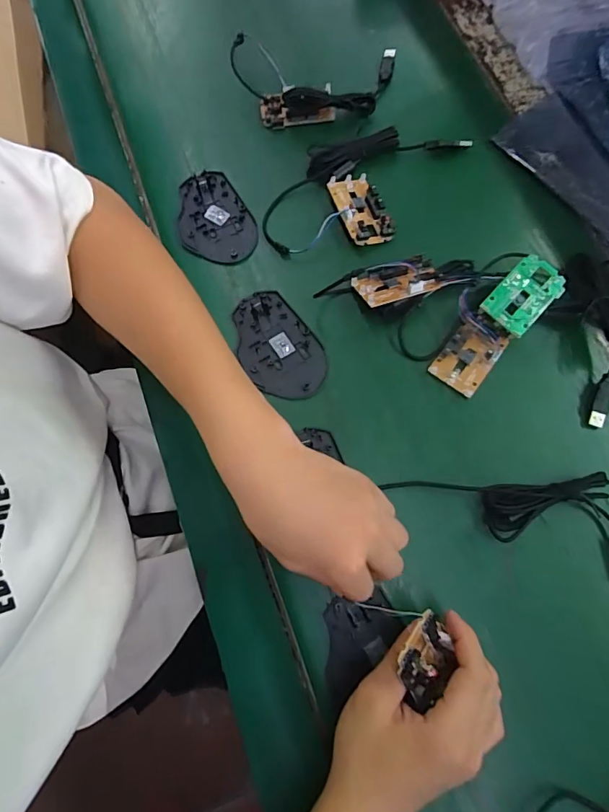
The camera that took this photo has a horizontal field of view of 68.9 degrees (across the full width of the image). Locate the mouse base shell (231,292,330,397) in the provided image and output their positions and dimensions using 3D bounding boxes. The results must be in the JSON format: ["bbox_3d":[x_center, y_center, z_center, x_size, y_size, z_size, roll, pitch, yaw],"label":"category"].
[{"bbox_3d":[-0.026,-0.053,0.407,0.068,0.009,0.105,-37,76,-9],"label":"mouse base shell"}]

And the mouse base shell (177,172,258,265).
[{"bbox_3d":[-0.091,-0.186,0.445,0.072,0.008,0.106,-21,74,-5],"label":"mouse base shell"}]

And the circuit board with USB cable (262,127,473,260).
[{"bbox_3d":[0.054,-0.224,0.450,0.125,0.018,0.206,32,77,10],"label":"circuit board with USB cable"}]

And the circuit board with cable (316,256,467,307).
[{"bbox_3d":[0.084,-0.112,0.410,0.074,0.020,0.049,-15,51,-4],"label":"circuit board with cable"}]

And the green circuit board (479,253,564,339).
[{"bbox_3d":[0.197,-0.100,0.398,0.046,0.005,0.077,44,79,6],"label":"green circuit board"}]

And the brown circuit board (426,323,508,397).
[{"bbox_3d":[0.148,-0.045,0.399,0.044,0.012,0.066,38,78,12],"label":"brown circuit board"}]

